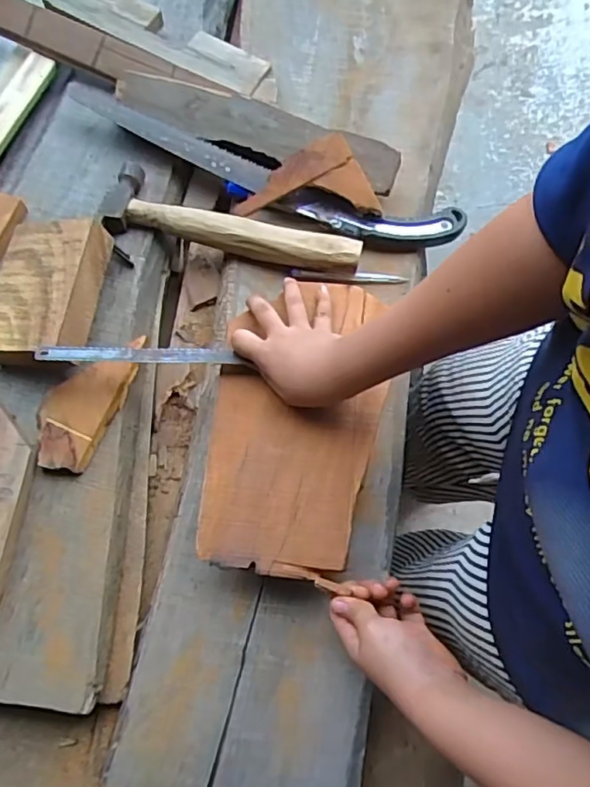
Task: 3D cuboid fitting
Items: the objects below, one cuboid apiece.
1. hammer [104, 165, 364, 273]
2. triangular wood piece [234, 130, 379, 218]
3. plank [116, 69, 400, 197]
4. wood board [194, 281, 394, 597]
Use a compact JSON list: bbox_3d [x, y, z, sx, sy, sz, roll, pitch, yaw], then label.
[{"bbox_3d":[-0.072,-0.191,0.674,0.292,0.043,0.114,7,74,1],"label":"hammer"},{"bbox_3d":[0.012,-0.251,0.673,0.157,0.031,0.076,-4,74,-2],"label":"triangular wood piece"},{"bbox_3d":[-0.048,-0.317,0.692,0.347,0.029,0.054,20,75,4],"label":"plank"},{"bbox_3d":[0.001,0.022,0.564,0.155,0.023,0.289,10,74,2],"label":"wood board"}]

